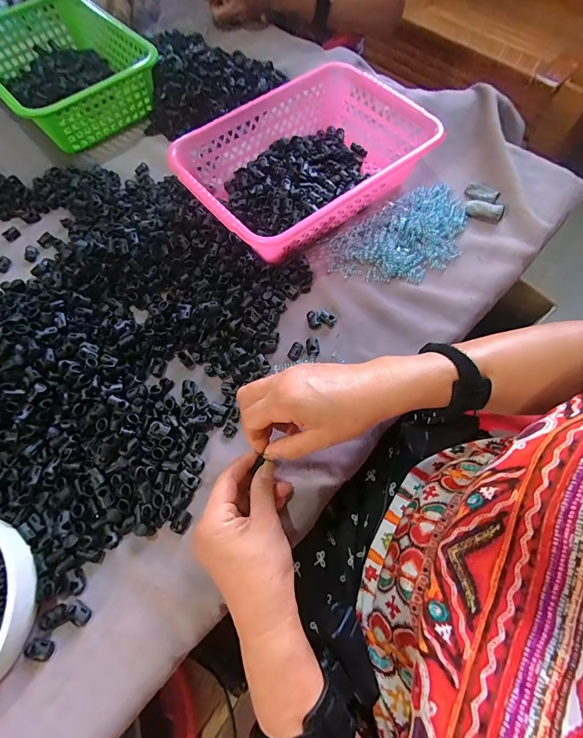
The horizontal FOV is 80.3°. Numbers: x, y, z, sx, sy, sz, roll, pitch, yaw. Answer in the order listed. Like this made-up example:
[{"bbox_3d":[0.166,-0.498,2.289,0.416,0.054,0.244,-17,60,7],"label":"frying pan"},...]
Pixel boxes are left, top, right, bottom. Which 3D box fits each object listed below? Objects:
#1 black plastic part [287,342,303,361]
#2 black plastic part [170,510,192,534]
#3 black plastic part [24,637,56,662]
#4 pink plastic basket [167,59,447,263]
[{"bbox_3d":[0.005,-0.022,0.391,0.013,0.010,0.023,21,68,10],"label":"black plastic part"},{"bbox_3d":[-0.102,0.143,0.322,0.012,0.006,0.020,31,71,13],"label":"black plastic part"},{"bbox_3d":[-0.208,0.231,0.285,0.021,0.004,0.015,12,66,6],"label":"black plastic part"},{"bbox_3d":[0.019,-0.273,0.468,0.311,0.074,0.214,-39,71,-14],"label":"pink plastic basket"}]

